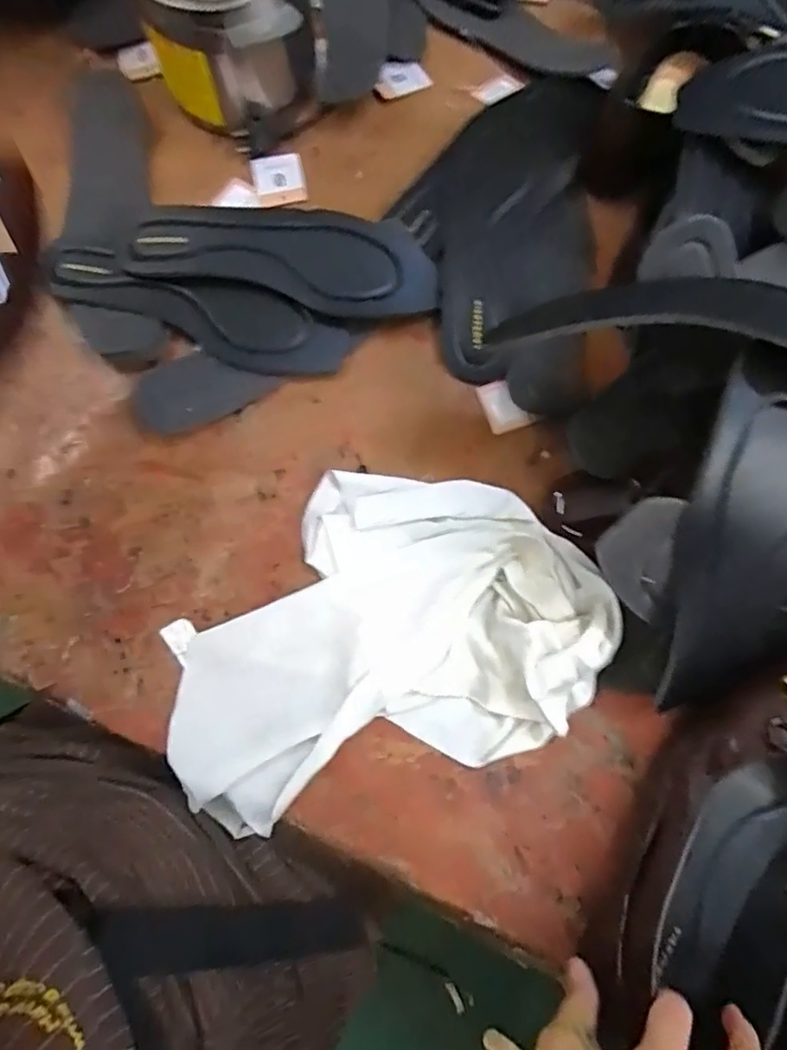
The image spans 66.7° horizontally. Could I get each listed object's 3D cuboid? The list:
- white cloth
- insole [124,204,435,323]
[{"bbox_3d":[-0.012,0.069,0.409,0.298,0.043,0.209,-17,78,-5],"label":"white cloth"},{"bbox_3d":[-0.088,-0.207,0.469,0.239,0.021,0.084,1,77,-1],"label":"insole"}]

